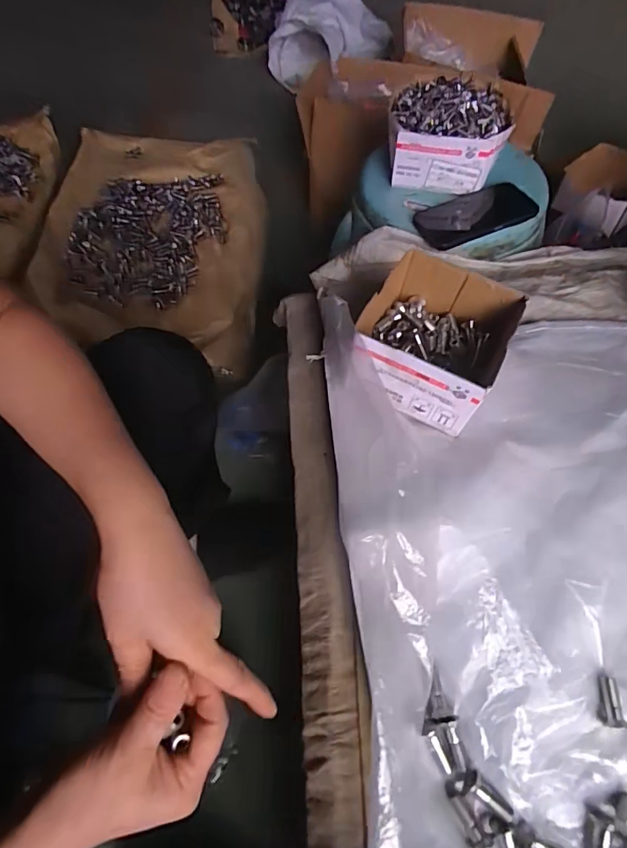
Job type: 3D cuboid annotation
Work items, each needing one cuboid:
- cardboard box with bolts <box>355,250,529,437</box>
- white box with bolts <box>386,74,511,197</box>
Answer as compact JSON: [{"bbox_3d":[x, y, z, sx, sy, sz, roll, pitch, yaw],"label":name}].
[{"bbox_3d":[0.123,-0.086,0.479,0.130,0.073,0.148,25,64,14],"label":"cardboard box with bolts"},{"bbox_3d":[0.189,-0.418,0.685,0.161,0.087,0.144,11,61,6],"label":"white box with bolts"}]

